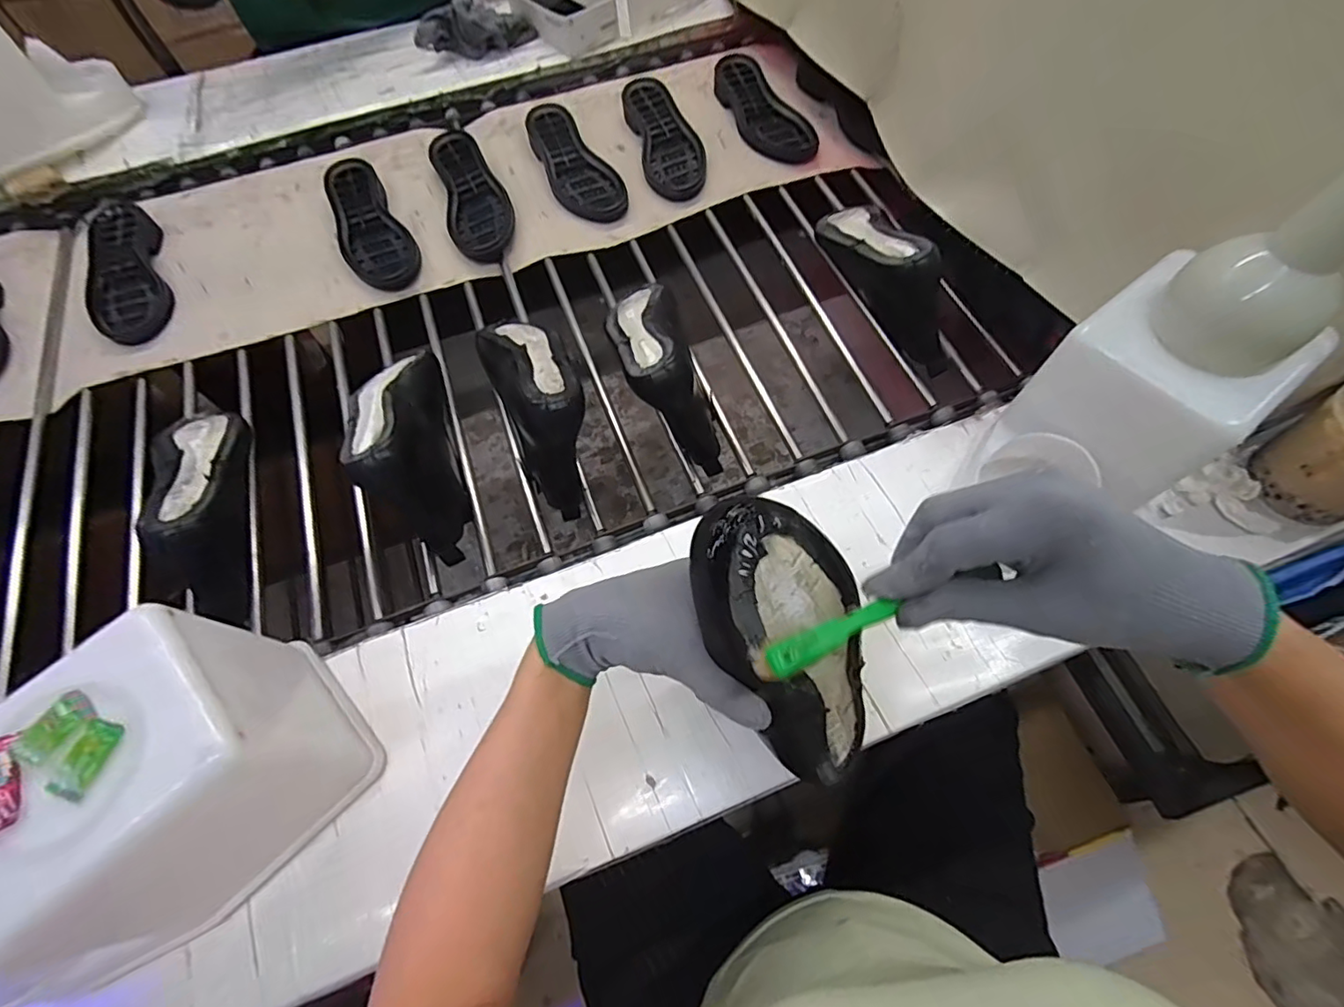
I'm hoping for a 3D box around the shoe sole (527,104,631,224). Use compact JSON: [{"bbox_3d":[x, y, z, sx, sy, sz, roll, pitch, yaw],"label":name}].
[{"bbox_3d":[-0.143,-0.499,0.823,0.089,0.025,0.249,-25,64,-8],"label":"shoe sole"}]

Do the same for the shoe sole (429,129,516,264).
[{"bbox_3d":[-0.282,-0.441,0.802,0.086,0.023,0.254,-19,63,-5],"label":"shoe sole"}]

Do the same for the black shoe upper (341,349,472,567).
[{"bbox_3d":[-0.271,-0.061,0.567,0.082,0.123,0.236,-17,63,-4],"label":"black shoe upper"}]

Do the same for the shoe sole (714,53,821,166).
[{"bbox_3d":[0.134,-0.609,0.863,0.084,0.020,0.250,-19,63,-5],"label":"shoe sole"}]

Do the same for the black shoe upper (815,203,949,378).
[{"bbox_3d":[0.240,-0.261,0.644,0.066,0.118,0.262,-19,63,-5],"label":"black shoe upper"}]

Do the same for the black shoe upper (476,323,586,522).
[{"bbox_3d":[-0.138,-0.108,0.587,0.082,0.124,0.225,-23,63,-7],"label":"black shoe upper"}]

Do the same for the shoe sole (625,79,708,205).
[{"bbox_3d":[-0.011,-0.547,0.839,0.088,0.025,0.257,-14,65,-4],"label":"shoe sole"}]

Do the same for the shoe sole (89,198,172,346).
[{"bbox_3d":[-0.740,-0.327,0.755,0.091,0.032,0.290,-26,64,-9],"label":"shoe sole"}]

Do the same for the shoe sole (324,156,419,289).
[{"bbox_3d":[-0.417,-0.386,0.778,0.084,0.027,0.244,-27,64,-9],"label":"shoe sole"}]

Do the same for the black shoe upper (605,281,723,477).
[{"bbox_3d":[-0.015,-0.146,0.606,0.071,0.118,0.226,-19,63,-5],"label":"black shoe upper"}]

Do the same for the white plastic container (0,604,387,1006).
[{"bbox_3d":[-0.320,0.174,0.368,0.126,0.158,0.146,37,71,20],"label":"white plastic container"}]

